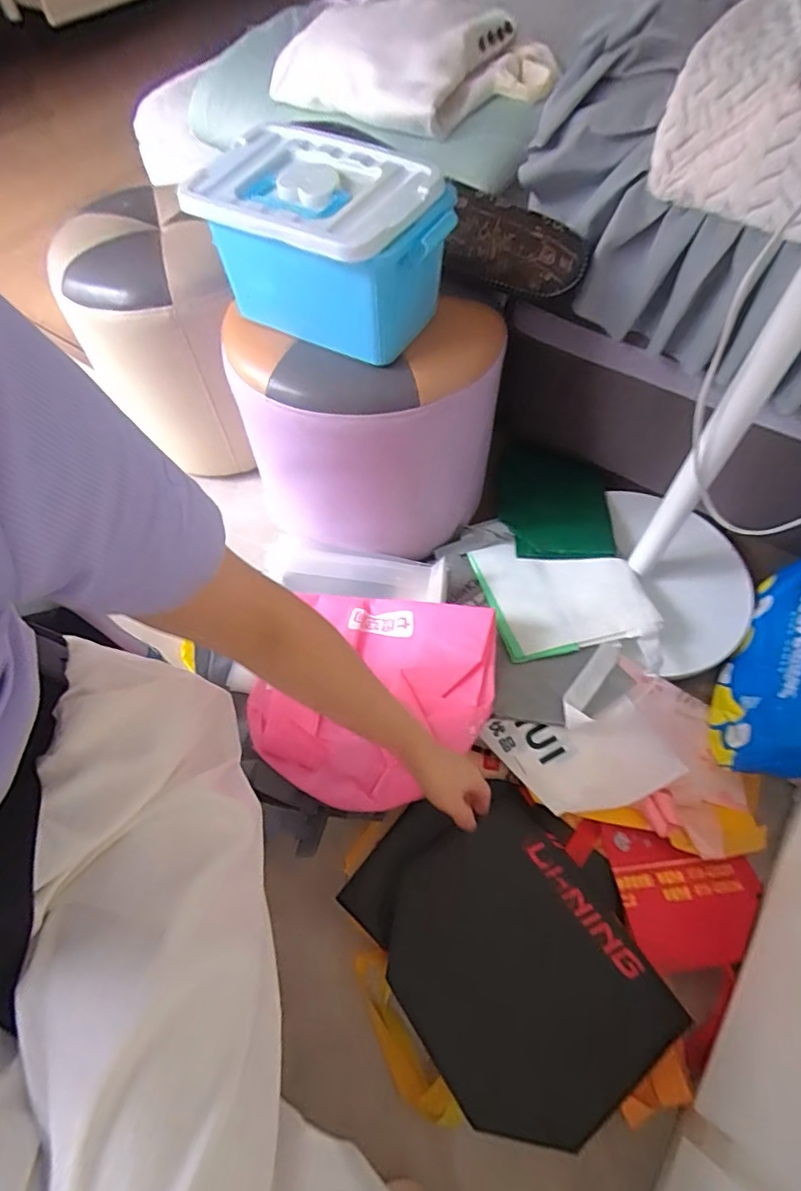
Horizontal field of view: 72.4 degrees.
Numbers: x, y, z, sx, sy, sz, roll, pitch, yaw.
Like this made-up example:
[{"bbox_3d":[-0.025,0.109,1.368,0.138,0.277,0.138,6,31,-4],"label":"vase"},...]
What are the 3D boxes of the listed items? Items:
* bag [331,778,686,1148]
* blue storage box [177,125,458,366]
[{"bbox_3d":[0.115,0.362,0.588,0.250,0.057,0.314,-34,64,-14],"label":"bag"},{"bbox_3d":[-0.081,-0.376,0.603,0.267,0.145,0.159,29,67,19],"label":"blue storage box"}]

